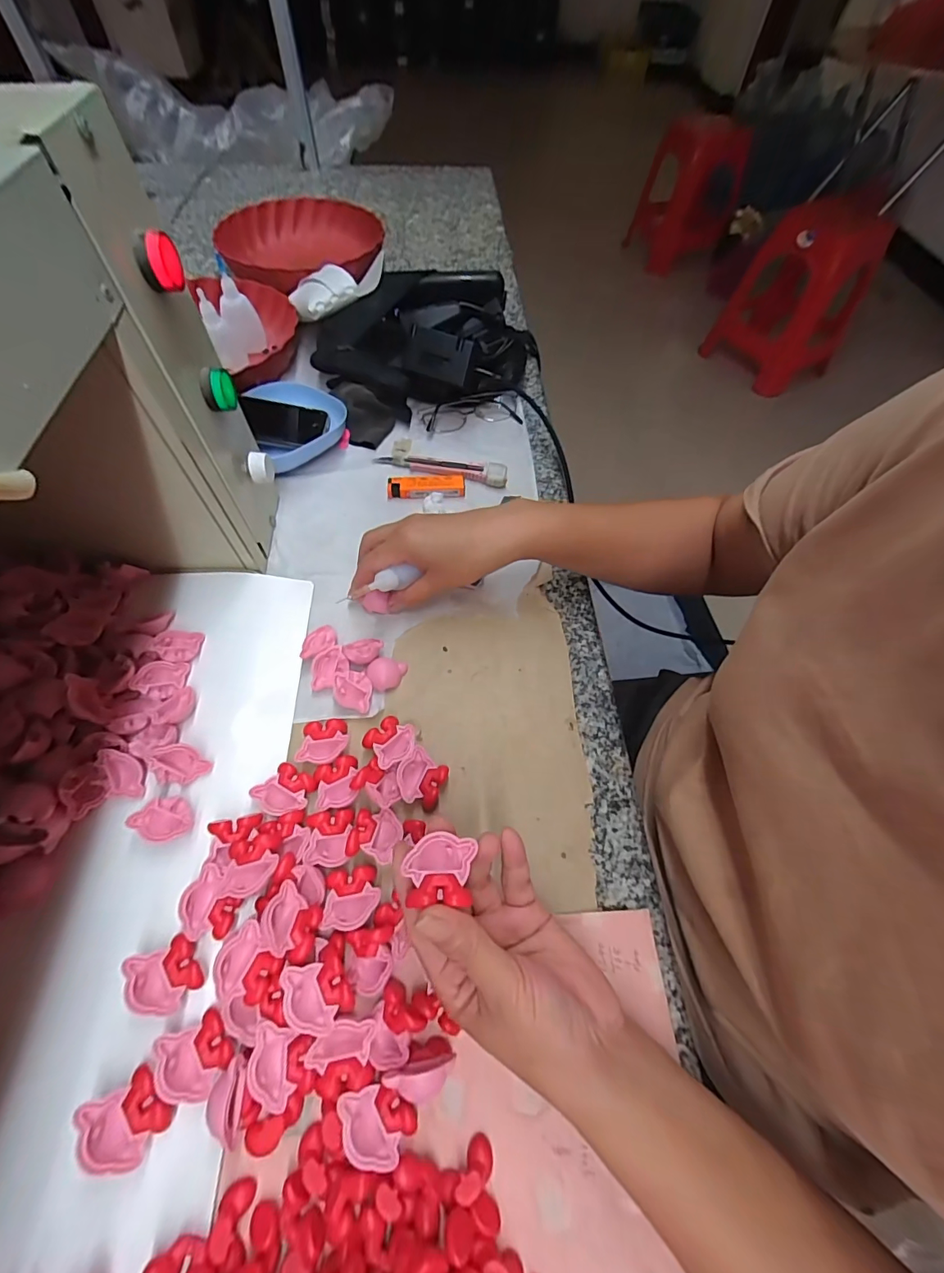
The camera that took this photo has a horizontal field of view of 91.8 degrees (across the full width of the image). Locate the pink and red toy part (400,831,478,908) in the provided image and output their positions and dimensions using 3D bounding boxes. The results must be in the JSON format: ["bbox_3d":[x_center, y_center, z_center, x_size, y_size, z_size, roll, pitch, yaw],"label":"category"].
[{"bbox_3d":[-0.016,0.115,0.228,0.034,0.008,0.032,1,59,-3],"label":"pink and red toy part"}]

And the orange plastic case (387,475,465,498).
[{"bbox_3d":[-0.048,-0.159,0.487,0.081,0.010,0.030,-2,59,-4],"label":"orange plastic case"}]

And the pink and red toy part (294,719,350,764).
[{"bbox_3d":[-0.110,0.078,0.341,0.034,0.009,0.033,2,59,-2],"label":"pink and red toy part"}]

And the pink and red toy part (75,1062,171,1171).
[{"bbox_3d":[-0.172,0.241,0.227,0.033,0.010,0.035,-27,74,-36],"label":"pink and red toy part"}]

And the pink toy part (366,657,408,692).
[{"bbox_3d":[-0.071,0.031,0.374,0.030,0.010,0.026,9,59,2],"label":"pink toy part"}]

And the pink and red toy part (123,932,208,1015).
[{"bbox_3d":[-0.172,0.191,0.257,0.033,0.006,0.034,-14,66,-35],"label":"pink and red toy part"}]

